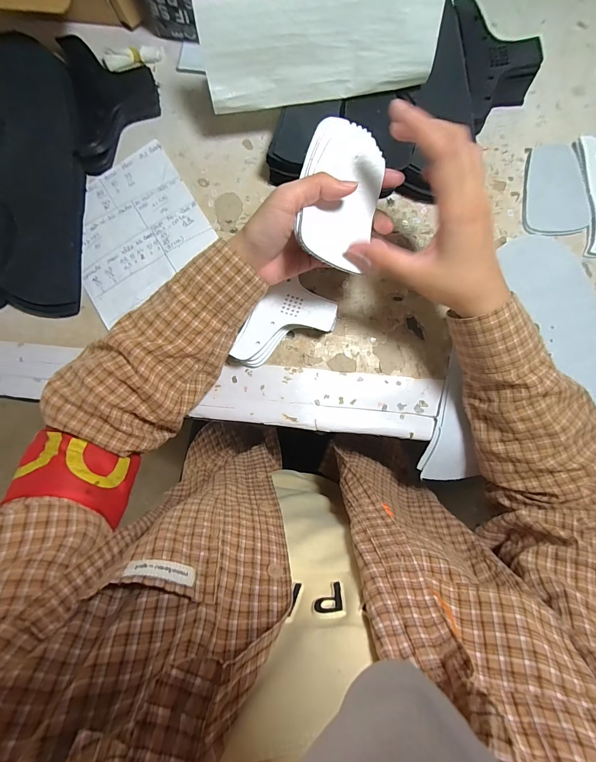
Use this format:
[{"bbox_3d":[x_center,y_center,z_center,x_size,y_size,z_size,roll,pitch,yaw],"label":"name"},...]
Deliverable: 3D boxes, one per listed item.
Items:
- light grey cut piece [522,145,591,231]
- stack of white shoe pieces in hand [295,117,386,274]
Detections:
[{"bbox_3d":[0.275,-0.204,0.363,0.065,0.005,0.098,3,85,1],"label":"light grey cut piece"},{"bbox_3d":[0.035,-0.145,0.267,0.064,0.015,0.112,9,89,-21],"label":"stack of white shoe pieces in hand"}]

